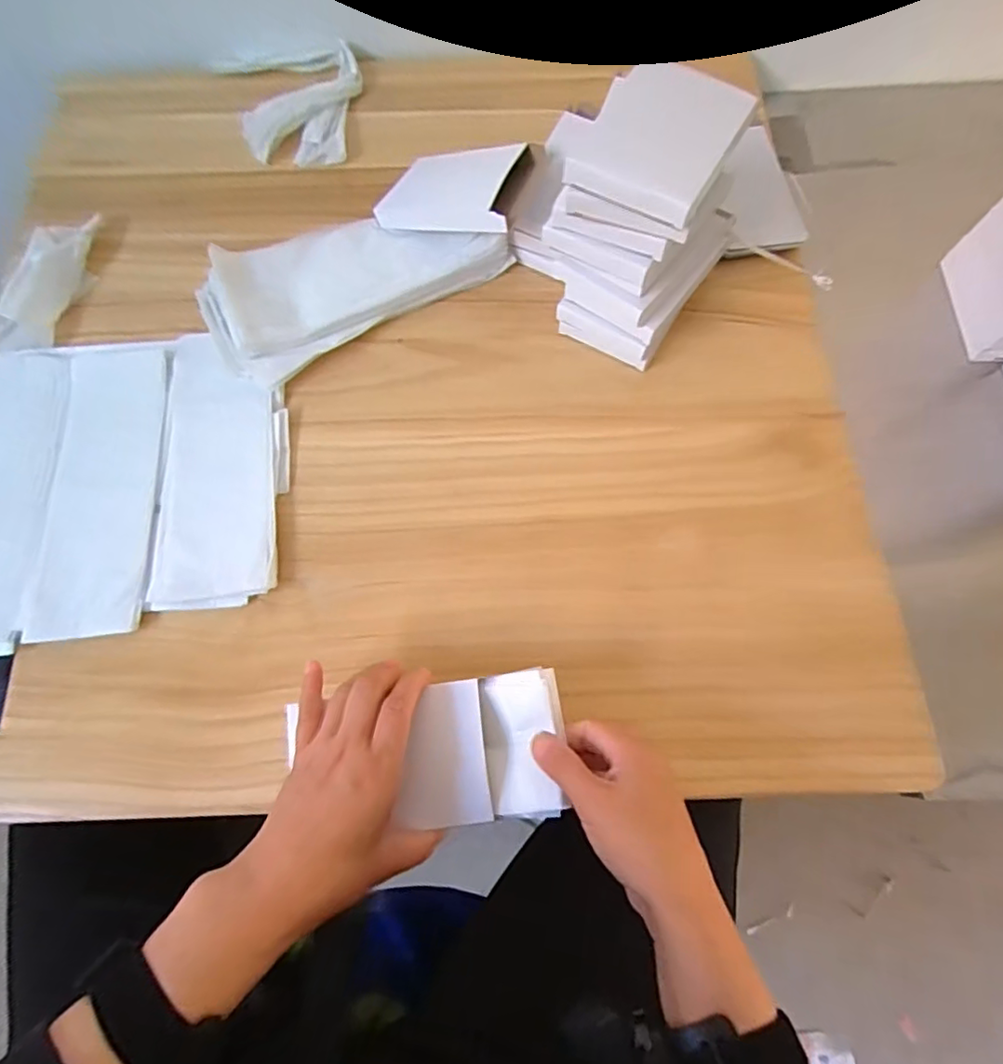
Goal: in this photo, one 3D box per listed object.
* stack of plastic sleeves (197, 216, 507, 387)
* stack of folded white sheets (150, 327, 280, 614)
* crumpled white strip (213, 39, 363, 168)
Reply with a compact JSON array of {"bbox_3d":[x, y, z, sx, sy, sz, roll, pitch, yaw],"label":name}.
[{"bbox_3d":[-0.134,-0.232,0.513,0.265,0.045,0.115,-30,73,-13],"label":"stack of plastic sleeves"},{"bbox_3d":[-0.234,-0.058,0.465,0.094,0.013,0.240,-6,70,-3],"label":"stack of folded white sheets"},{"bbox_3d":[-0.215,-0.466,0.608,0.141,0.024,0.181,-23,72,-9],"label":"crumpled white strip"}]

